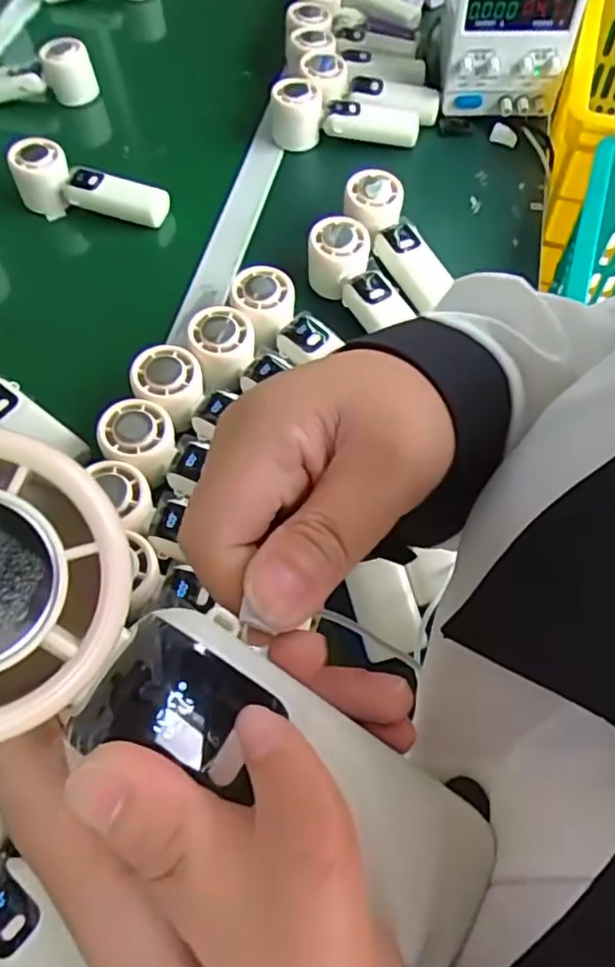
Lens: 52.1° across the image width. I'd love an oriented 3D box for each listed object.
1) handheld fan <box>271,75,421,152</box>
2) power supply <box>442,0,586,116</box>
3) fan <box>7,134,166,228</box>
[{"bbox_3d":[0.043,-0.421,0.716,0.168,0.052,0.045,1,60,2],"label":"handheld fan"},{"bbox_3d":[0.226,-0.539,0.710,0.128,0.147,0.176,4,61,4],"label":"power supply"},{"bbox_3d":[-0.233,-0.317,0.669,0.161,0.059,0.042,16,62,11],"label":"fan"}]

